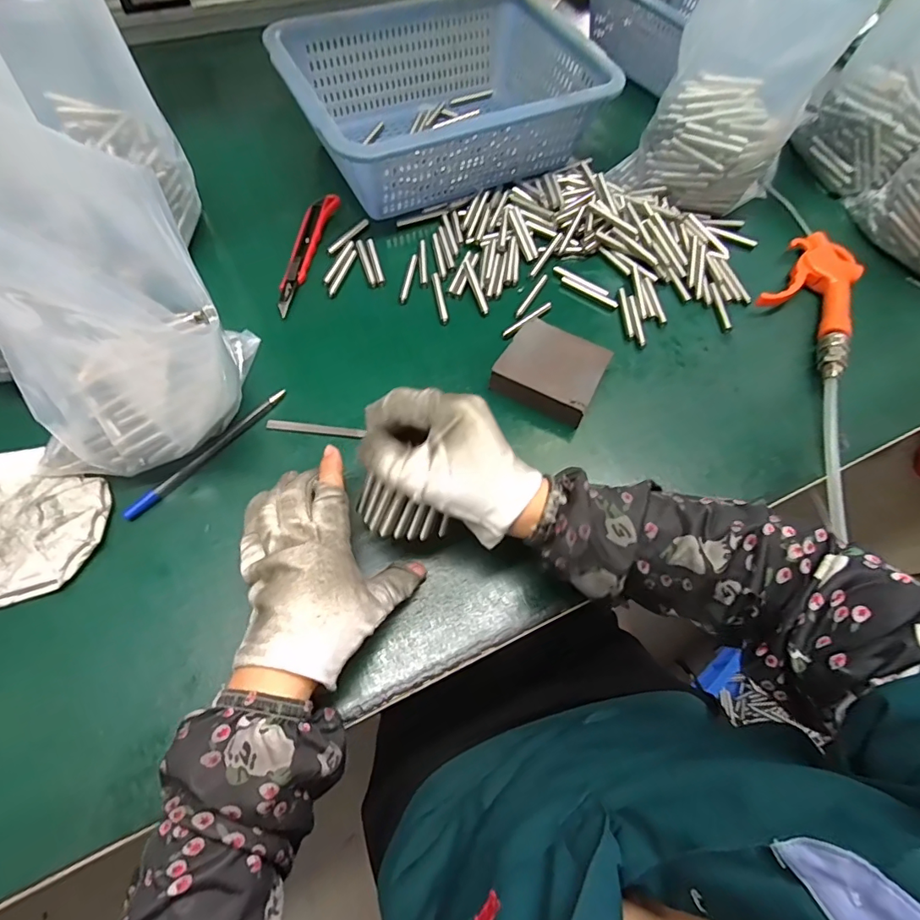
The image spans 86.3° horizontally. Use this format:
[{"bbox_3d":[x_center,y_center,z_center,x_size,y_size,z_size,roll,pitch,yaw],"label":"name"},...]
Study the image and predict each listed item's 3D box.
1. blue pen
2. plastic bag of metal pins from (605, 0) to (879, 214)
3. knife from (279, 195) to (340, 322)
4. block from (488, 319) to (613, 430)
[{"bbox_3d":[-0.189,-0.008,0.370,0.011,0.007,0.139,36,66,15],"label":"blue pen"},{"bbox_3d":[0.272,-0.369,0.467,0.137,0.191,0.172,34,66,14],"label":"plastic bag of metal pins"},{"bbox_3d":[-0.148,-0.199,0.466,0.025,0.013,0.149,10,62,3],"label":"knife"},{"bbox_3d":[0.076,-0.074,0.406,0.079,0.023,0.069,29,65,12],"label":"block"}]

